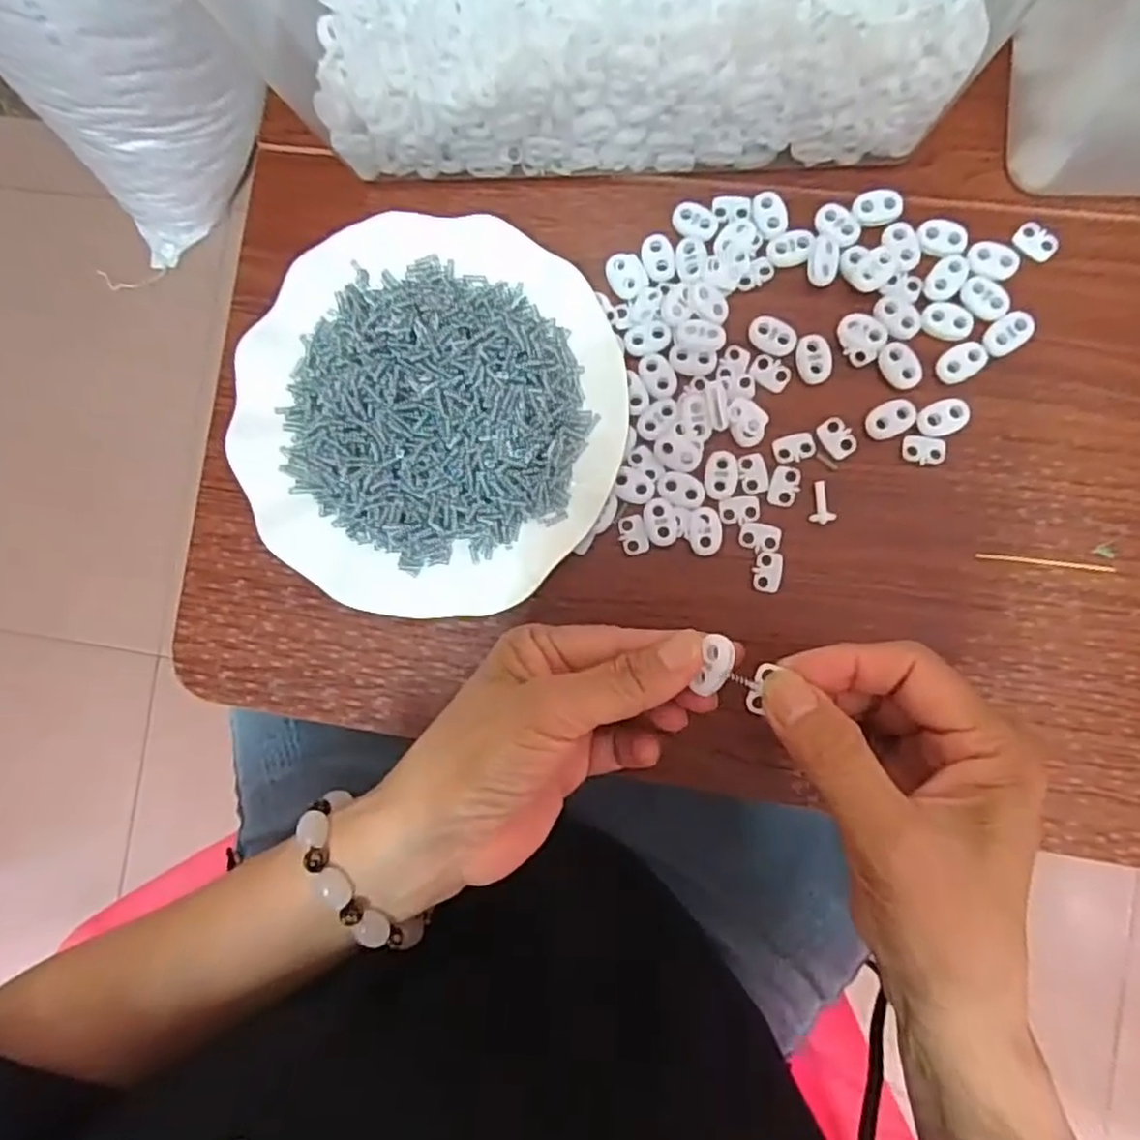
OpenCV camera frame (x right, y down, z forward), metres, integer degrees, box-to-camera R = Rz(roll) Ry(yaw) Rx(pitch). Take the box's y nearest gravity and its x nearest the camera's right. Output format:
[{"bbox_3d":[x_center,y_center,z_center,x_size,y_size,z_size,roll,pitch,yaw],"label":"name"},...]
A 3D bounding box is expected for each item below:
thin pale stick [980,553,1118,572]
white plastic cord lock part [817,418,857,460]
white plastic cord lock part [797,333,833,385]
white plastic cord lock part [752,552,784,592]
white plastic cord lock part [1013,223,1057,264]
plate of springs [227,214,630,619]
[{"bbox_3d":[0.216,-0.004,0.321,0.060,0.004,0.004,6,89,8],"label":"thin pale stick"},{"bbox_3d":[0.124,-0.062,0.330,0.013,0.004,0.019,-33,84,5],"label":"white plastic cord lock part"},{"bbox_3d":[0.115,-0.099,0.332,0.016,0.004,0.022,-3,87,7],"label":"white plastic cord lock part"},{"bbox_3d":[0.092,0.001,0.331,0.013,0.004,0.019,6,89,8],"label":"white plastic cord lock part"},{"bbox_3d":[0.214,-0.151,0.325,0.019,0.004,0.014,42,93,7],"label":"white plastic cord lock part"},{"bbox_3d":[-0.066,-0.073,0.340,0.180,0.028,0.182,0,88,7],"label":"plate of springs"}]

